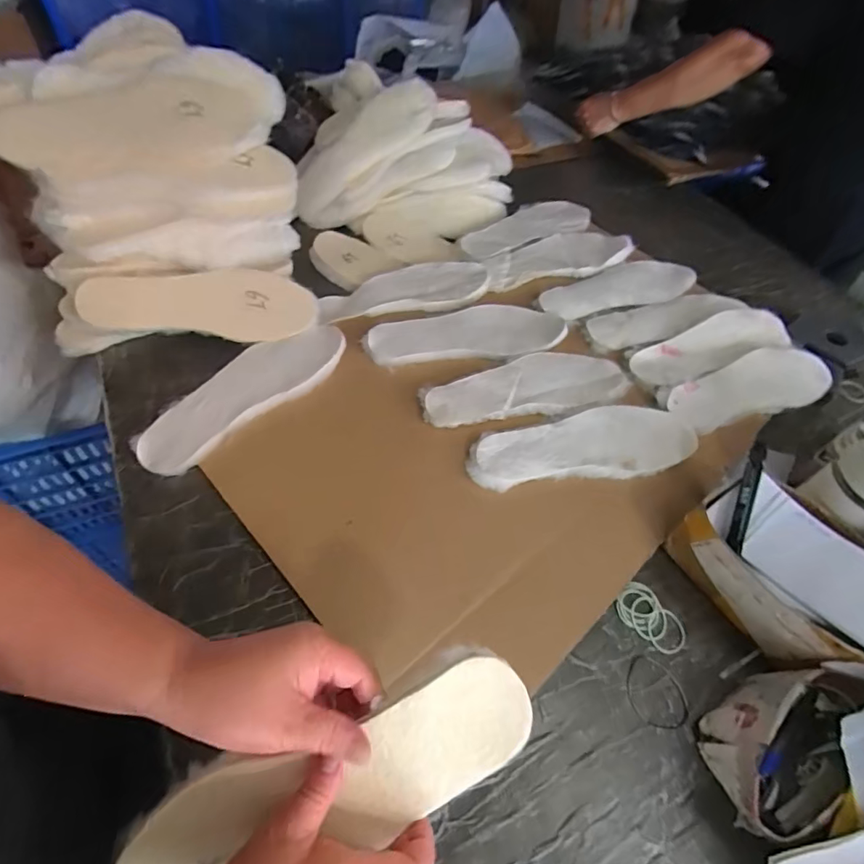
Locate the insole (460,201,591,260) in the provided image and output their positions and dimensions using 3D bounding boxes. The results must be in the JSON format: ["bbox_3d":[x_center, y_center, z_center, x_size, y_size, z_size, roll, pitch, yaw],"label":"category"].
[{"bbox_3d":[0.168,-0.368,0.875,0.274,0.006,0.100,-24,60,-19],"label":"insole"}]

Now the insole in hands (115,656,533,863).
[{"bbox_3d":[-0.066,0.225,0.305,0.275,0.015,0.090,-34,89,2],"label":"insole in hands"}]

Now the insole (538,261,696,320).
[{"bbox_3d":[0.298,-0.233,0.790,0.276,0.009,0.087,-15,57,-14],"label":"insole"}]

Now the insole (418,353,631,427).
[{"bbox_3d":[0.124,-0.064,0.655,0.280,0.007,0.094,-10,56,-11],"label":"insole"}]

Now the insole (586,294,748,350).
[{"bbox_3d":[0.363,-0.178,0.753,0.260,0.018,0.076,-14,57,-14],"label":"insole"}]

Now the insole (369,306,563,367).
[{"bbox_3d":[0.050,-0.140,0.699,0.278,0.007,0.096,-7,56,-9],"label":"insole"}]

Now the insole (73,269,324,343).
[{"bbox_3d":[-0.303,-0.171,0.651,0.282,0.017,0.089,0,97,-12],"label":"insole"}]

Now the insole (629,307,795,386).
[{"bbox_3d":[0.414,-0.130,0.718,0.270,0.020,0.074,-20,59,-17],"label":"insole"}]

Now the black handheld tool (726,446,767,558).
[{"bbox_3d":[0.330,0.068,0.513,0.017,0.008,0.123,23,72,12],"label":"black handheld tool"}]

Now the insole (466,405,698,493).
[{"bbox_3d":[0.189,0.018,0.602,0.288,0.004,0.095,-12,57,-12],"label":"insole"}]

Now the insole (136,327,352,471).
[{"bbox_3d":[-0.234,-0.054,0.613,0.097,0.026,0.274,39,61,21],"label":"insole"}]

